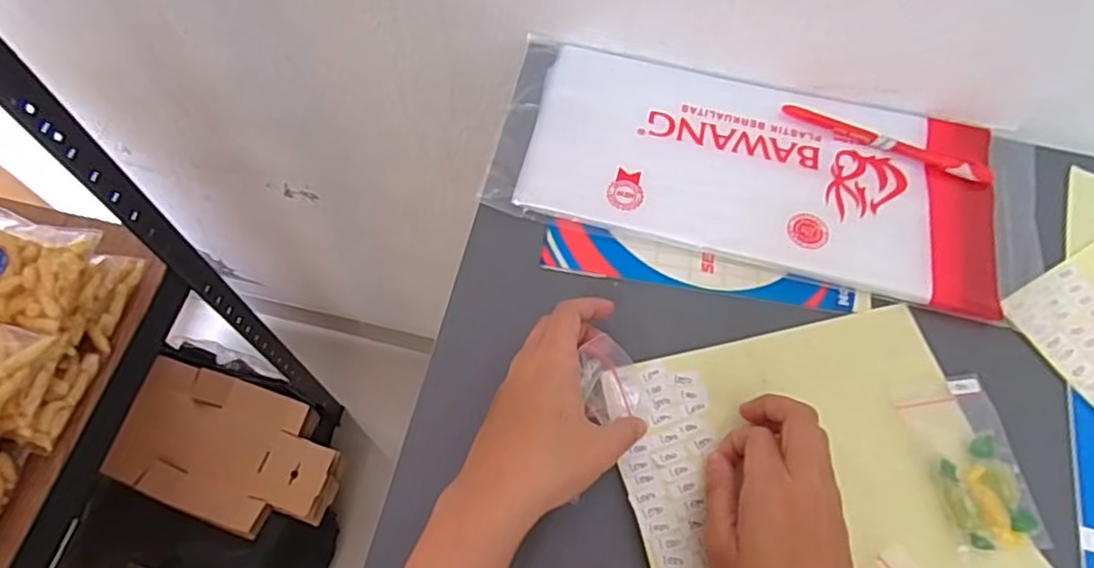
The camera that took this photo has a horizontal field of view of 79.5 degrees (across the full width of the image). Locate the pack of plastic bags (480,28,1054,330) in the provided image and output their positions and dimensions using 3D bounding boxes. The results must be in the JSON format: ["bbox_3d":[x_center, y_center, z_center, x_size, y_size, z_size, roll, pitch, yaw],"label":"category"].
[{"bbox_3d":[0.148,-0.079,0.451,0.360,0.011,0.148,13,65,3],"label":"pack of plastic bags"}]

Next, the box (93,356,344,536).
[{"bbox_3d":[-0.513,0.260,1.043,0.351,0.045,0.211,20,70,1],"label":"box"}]

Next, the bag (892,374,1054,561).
[{"bbox_3d":[0.239,0.100,0.370,0.057,0.009,0.096,-6,65,-6],"label":"bag"}]

